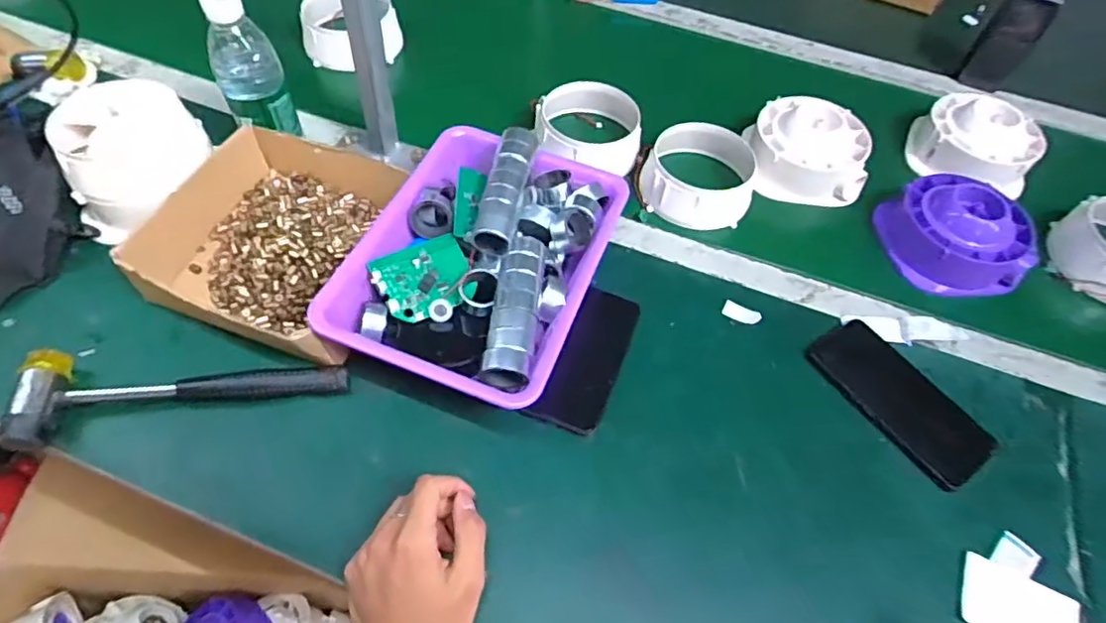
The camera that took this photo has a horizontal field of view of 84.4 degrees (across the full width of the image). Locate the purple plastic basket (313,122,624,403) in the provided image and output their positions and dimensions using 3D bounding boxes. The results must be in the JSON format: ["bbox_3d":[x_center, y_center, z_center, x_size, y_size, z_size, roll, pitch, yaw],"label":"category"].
[{"bbox_3d":[-0.064,-0.052,0.567,0.208,0.069,0.276,19,57,8],"label":"purple plastic basket"}]

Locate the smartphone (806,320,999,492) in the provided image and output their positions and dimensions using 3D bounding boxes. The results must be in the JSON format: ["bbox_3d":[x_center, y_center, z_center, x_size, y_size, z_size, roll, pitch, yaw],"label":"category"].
[{"bbox_3d":[0.318,0.078,0.560,0.078,0.017,0.162,-31,64,-22],"label":"smartphone"}]

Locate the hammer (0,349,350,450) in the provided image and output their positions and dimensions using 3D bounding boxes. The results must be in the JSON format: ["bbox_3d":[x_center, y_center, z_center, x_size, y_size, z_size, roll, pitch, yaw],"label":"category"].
[{"bbox_3d":[-0.306,0.055,0.514,0.252,0.034,0.083,-9,58,-10],"label":"hammer"}]

